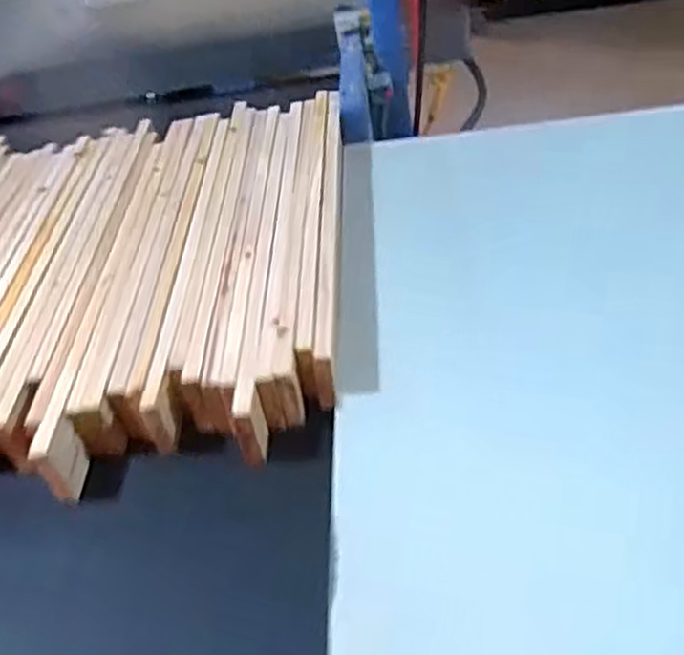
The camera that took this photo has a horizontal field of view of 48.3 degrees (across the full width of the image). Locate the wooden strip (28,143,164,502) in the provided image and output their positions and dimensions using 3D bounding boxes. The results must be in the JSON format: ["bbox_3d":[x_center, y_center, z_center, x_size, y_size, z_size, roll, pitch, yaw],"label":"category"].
[{"bbox_3d":[-0.227,-0.048,0.769,0.025,0.054,0.481,-6,40,6],"label":"wooden strip"}]

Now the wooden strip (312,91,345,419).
[{"bbox_3d":[-0.011,-0.115,0.798,0.019,0.055,0.477,-5,40,7],"label":"wooden strip"}]

